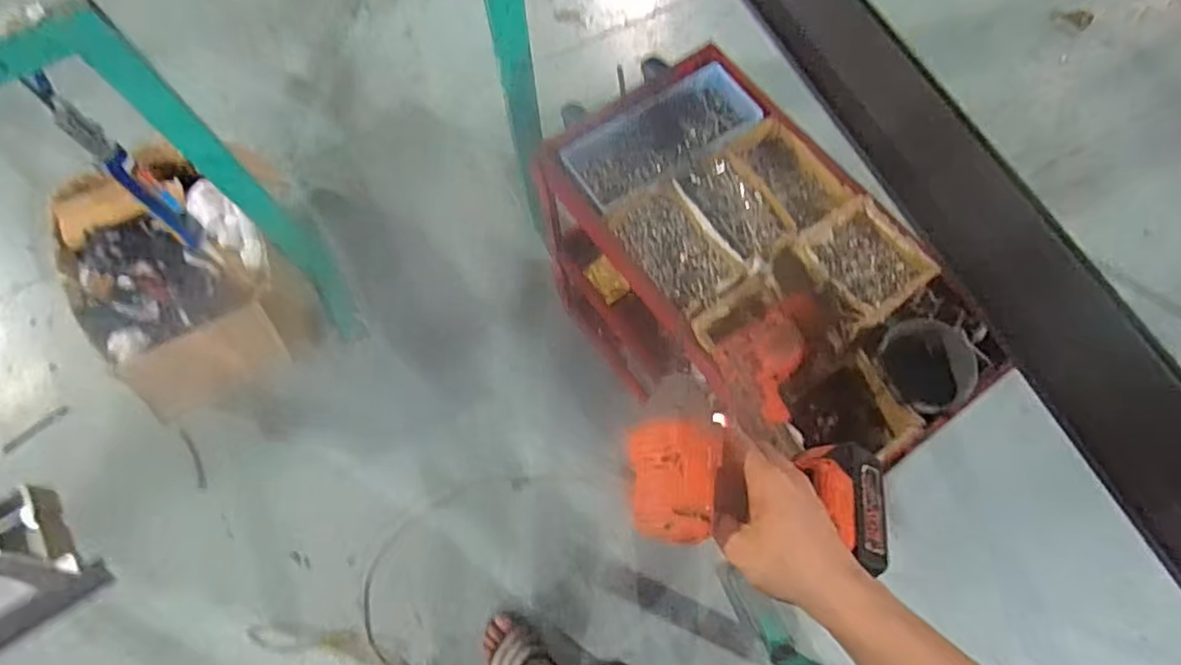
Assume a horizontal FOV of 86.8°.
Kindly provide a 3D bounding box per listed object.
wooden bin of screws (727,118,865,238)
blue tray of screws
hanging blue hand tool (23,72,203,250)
[{"bbox_3d":[0.304,-0.233,0.957,0.128,0.061,0.192,-31,72,-10],"label":"wooden bin of screws"},{"bbox_3d":[0.112,-0.296,0.976,0.311,0.056,0.129,-32,72,-11],"label":"blue tray of screws"},{"bbox_3d":[-0.787,-0.296,0.999,0.051,0.445,0.143,-40,74,-13],"label":"hanging blue hand tool"}]

